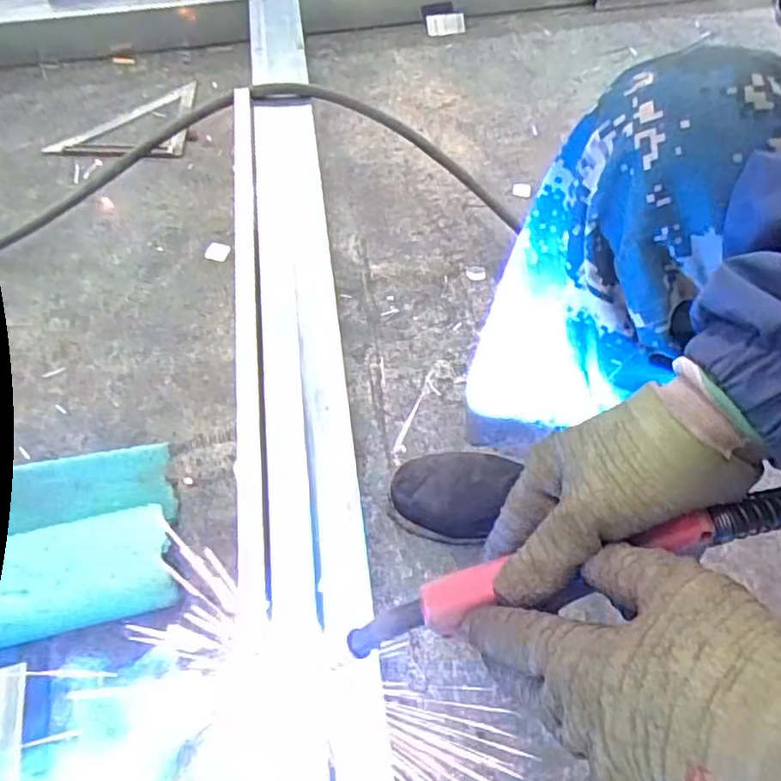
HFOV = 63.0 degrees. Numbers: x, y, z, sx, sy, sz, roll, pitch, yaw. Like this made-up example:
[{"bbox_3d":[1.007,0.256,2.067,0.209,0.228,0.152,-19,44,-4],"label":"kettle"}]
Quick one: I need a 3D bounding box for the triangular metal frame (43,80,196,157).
[{"bbox_3d":[-0.431,-0.462,1.048,0.206,0.019,0.218,3,57,-2],"label":"triangular metal frame"}]

